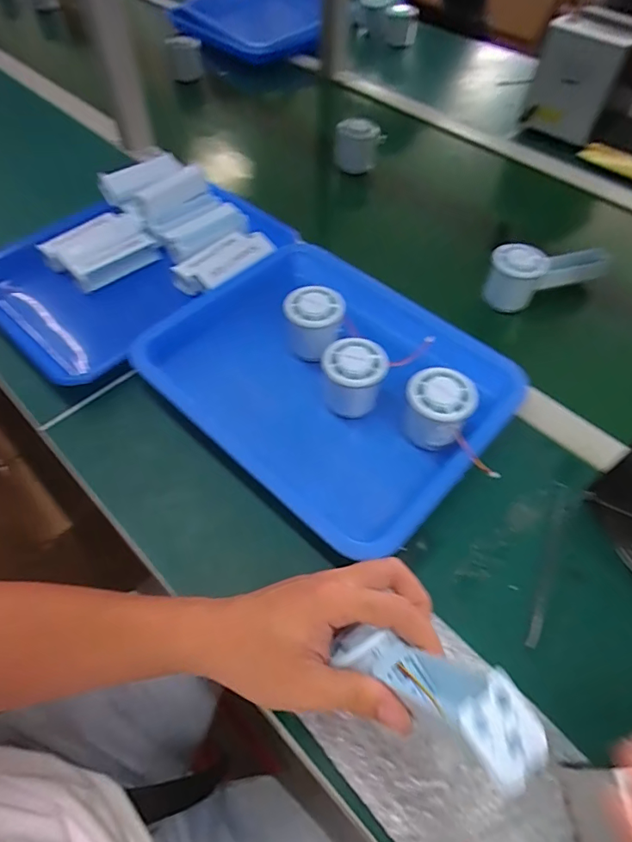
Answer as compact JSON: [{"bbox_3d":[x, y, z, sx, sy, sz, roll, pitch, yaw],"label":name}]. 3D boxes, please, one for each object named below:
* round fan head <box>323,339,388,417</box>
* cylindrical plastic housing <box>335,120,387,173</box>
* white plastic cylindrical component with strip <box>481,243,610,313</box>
[{"bbox_3d":[0.036,-0.038,0.466,0.056,0.060,0.058,13,56,7],"label":"round fan head"},{"bbox_3d":[0.063,-0.419,0.739,0.059,0.057,0.061,1,55,-1],"label":"cylindrical plastic housing"},{"bbox_3d":[0.265,-0.177,0.575,0.144,0.055,0.053,-10,56,-8],"label":"white plastic cylindrical component with strip"}]

